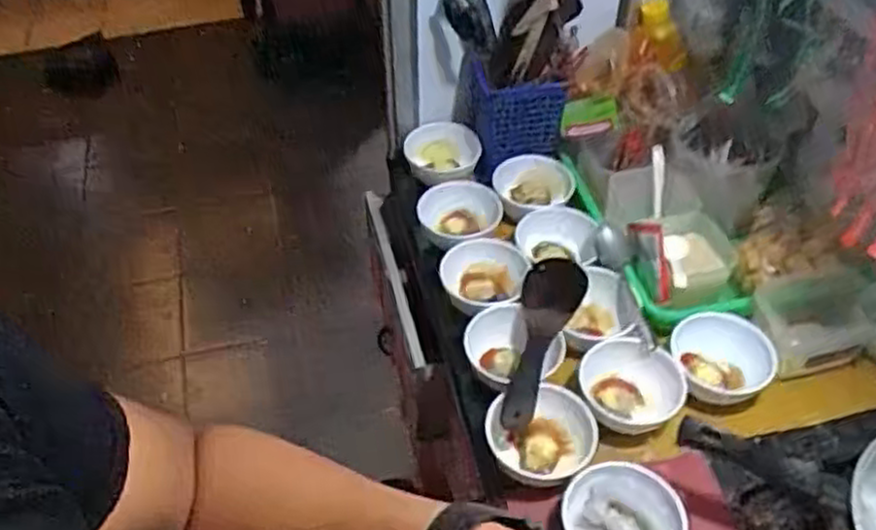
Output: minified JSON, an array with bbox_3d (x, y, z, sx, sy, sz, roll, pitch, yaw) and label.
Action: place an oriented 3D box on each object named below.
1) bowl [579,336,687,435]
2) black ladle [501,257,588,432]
[{"bbox_3d":[0.182,0.113,0.693,0.089,0.041,0.082,-1,46,1],"label":"bowl"},{"bbox_3d":[0.100,0.071,0.702,0.059,0.028,0.190,9,47,11],"label":"black ladle"}]

